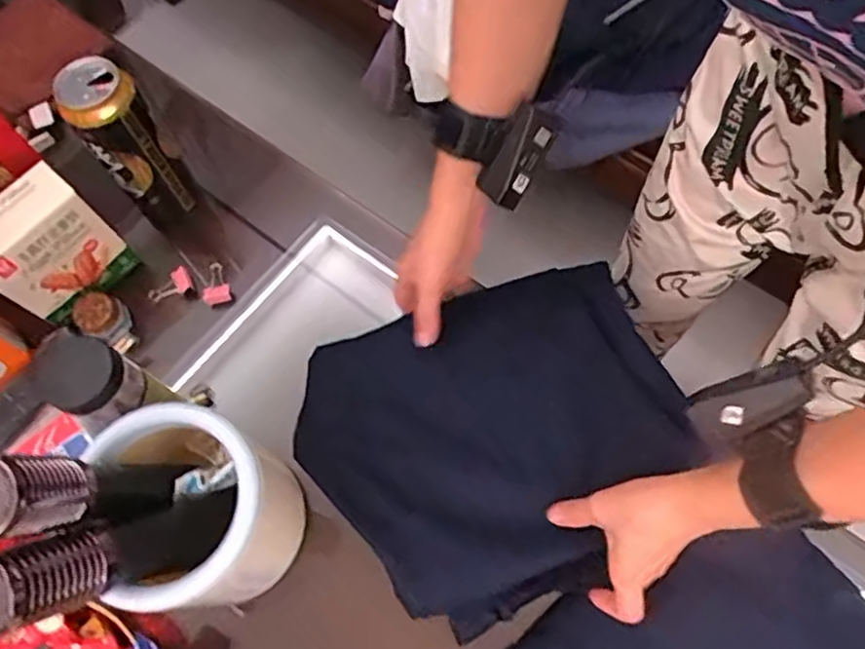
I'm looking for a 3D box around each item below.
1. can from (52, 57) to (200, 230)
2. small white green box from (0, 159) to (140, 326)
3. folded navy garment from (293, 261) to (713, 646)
[{"bbox_3d":[-0.266,-0.154,0.582,0.058,0.166,0.057,-1,67,2],"label":"can"},{"bbox_3d":[-0.336,-0.065,0.568,0.045,0.117,0.099,36,73,16],"label":"small white green box"},{"bbox_3d":[0.049,0.087,0.521,0.282,0.034,0.248,-21,68,-7],"label":"folded navy garment"}]

